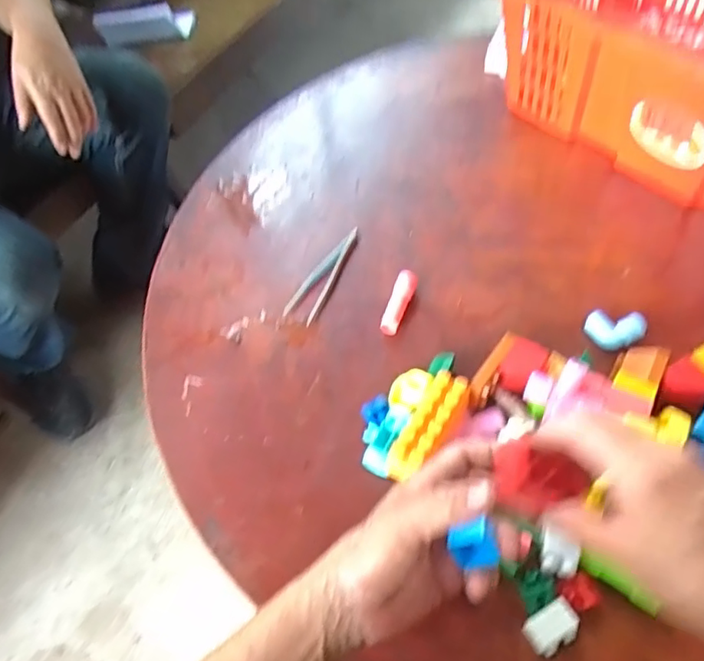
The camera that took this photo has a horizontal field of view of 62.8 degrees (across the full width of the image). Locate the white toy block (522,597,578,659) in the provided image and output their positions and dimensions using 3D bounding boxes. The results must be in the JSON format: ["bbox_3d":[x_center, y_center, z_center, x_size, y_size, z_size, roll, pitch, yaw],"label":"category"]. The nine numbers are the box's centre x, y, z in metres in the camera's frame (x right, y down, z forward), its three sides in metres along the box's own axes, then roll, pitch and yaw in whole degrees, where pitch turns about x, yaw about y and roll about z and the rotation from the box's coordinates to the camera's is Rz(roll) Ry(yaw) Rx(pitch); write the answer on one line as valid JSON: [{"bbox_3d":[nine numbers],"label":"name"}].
[{"bbox_3d":[0.131,0.194,0.376,0.033,0.013,0.024,-30,58,-12],"label":"white toy block"}]

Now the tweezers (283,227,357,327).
[{"bbox_3d":[-0.029,-0.057,0.569,0.029,0.012,0.114,18,61,18],"label":"tweezers"}]

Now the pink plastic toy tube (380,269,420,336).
[{"bbox_3d":[0.044,-0.027,0.541,0.019,0.017,0.068,19,73,10],"label":"pink plastic toy tube"}]

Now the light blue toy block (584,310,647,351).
[{"bbox_3d":[0.228,0.000,0.499,0.044,0.022,0.029,1,57,8],"label":"light blue toy block"}]

